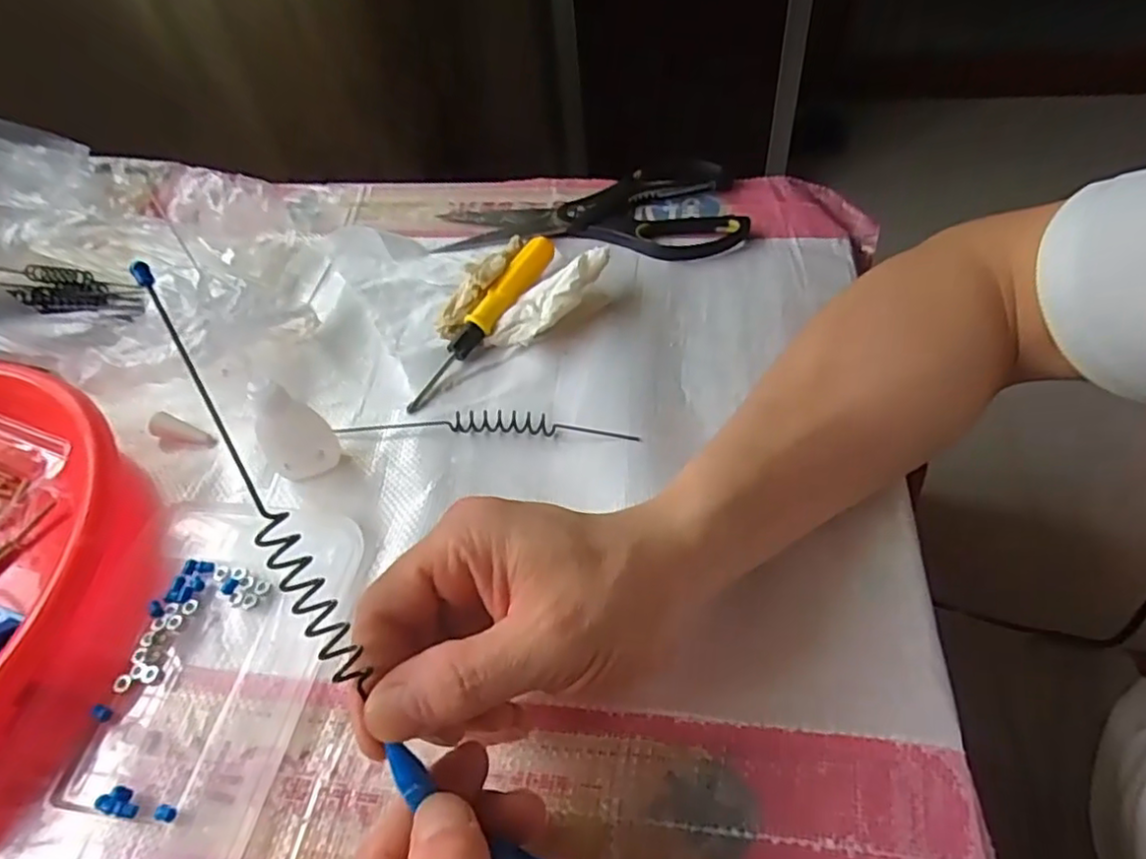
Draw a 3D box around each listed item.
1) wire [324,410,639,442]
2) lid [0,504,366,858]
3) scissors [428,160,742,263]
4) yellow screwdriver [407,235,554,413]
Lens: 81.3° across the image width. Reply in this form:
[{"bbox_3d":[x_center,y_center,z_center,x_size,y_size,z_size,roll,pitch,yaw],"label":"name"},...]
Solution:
[{"bbox_3d":[-0.049,-0.003,0.367,0.164,0.010,0.015,2,50,8],"label":"wire"},{"bbox_3d":[-0.163,0.107,0.288,0.101,0.009,0.167,3,50,8],"label":"lid"},{"bbox_3d":[0.014,-0.162,0.487,0.213,0.011,0.115,1,50,7],"label":"scissors"},{"bbox_3d":[-0.057,-0.067,0.407,0.019,0.015,0.138,27,69,25],"label":"yellow screwdriver"}]

